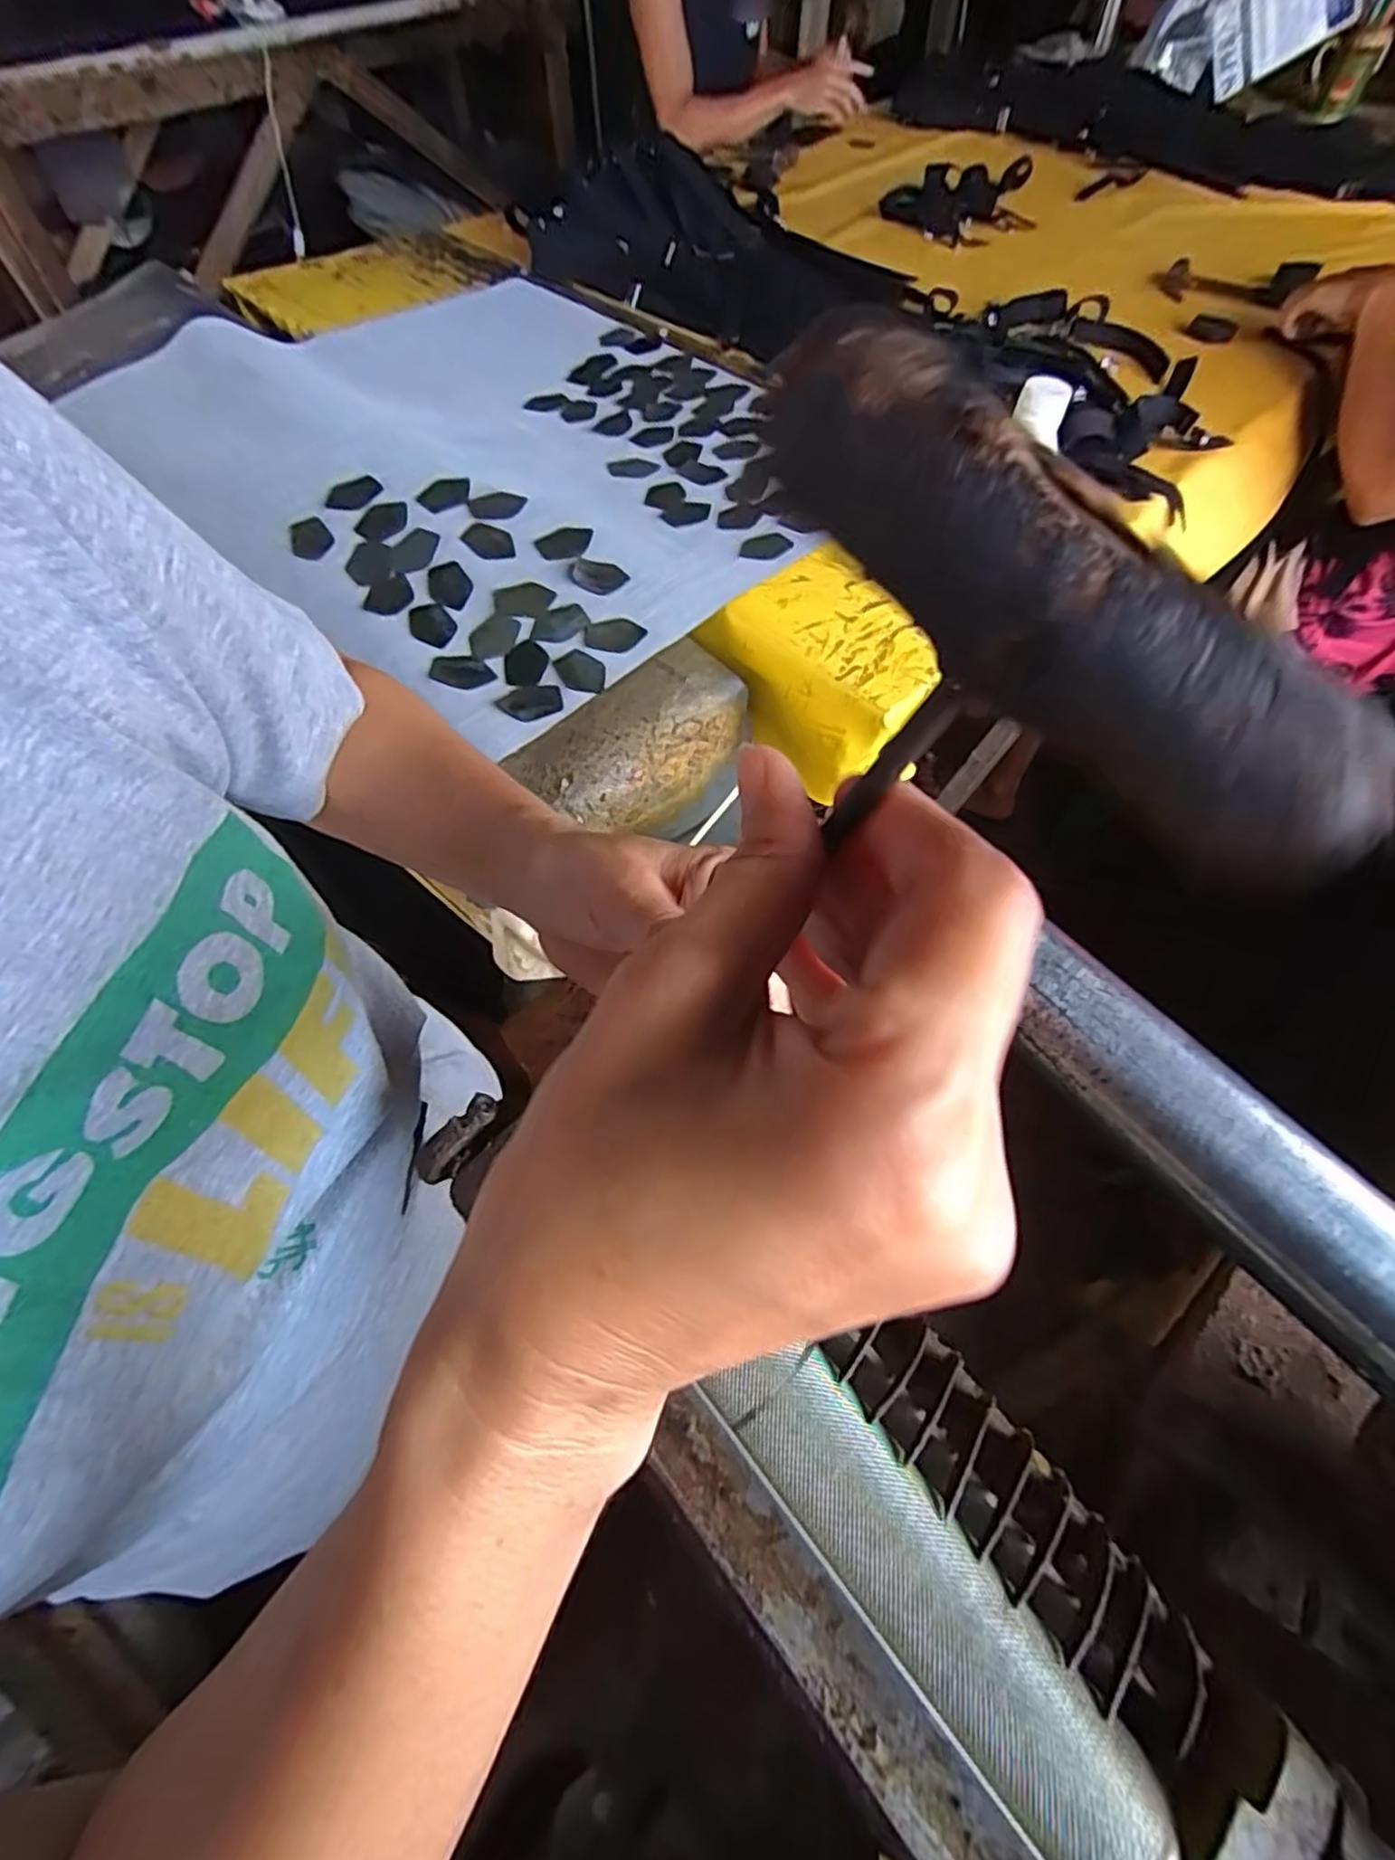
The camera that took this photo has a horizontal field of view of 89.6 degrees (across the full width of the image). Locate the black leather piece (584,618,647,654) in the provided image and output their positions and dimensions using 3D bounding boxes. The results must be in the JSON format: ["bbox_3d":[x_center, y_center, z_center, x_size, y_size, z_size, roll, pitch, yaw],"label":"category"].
[{"bbox_3d":[-0.074,-0.266,0.639,0.051,0.010,0.038,10,62,5],"label":"black leather piece"}]

